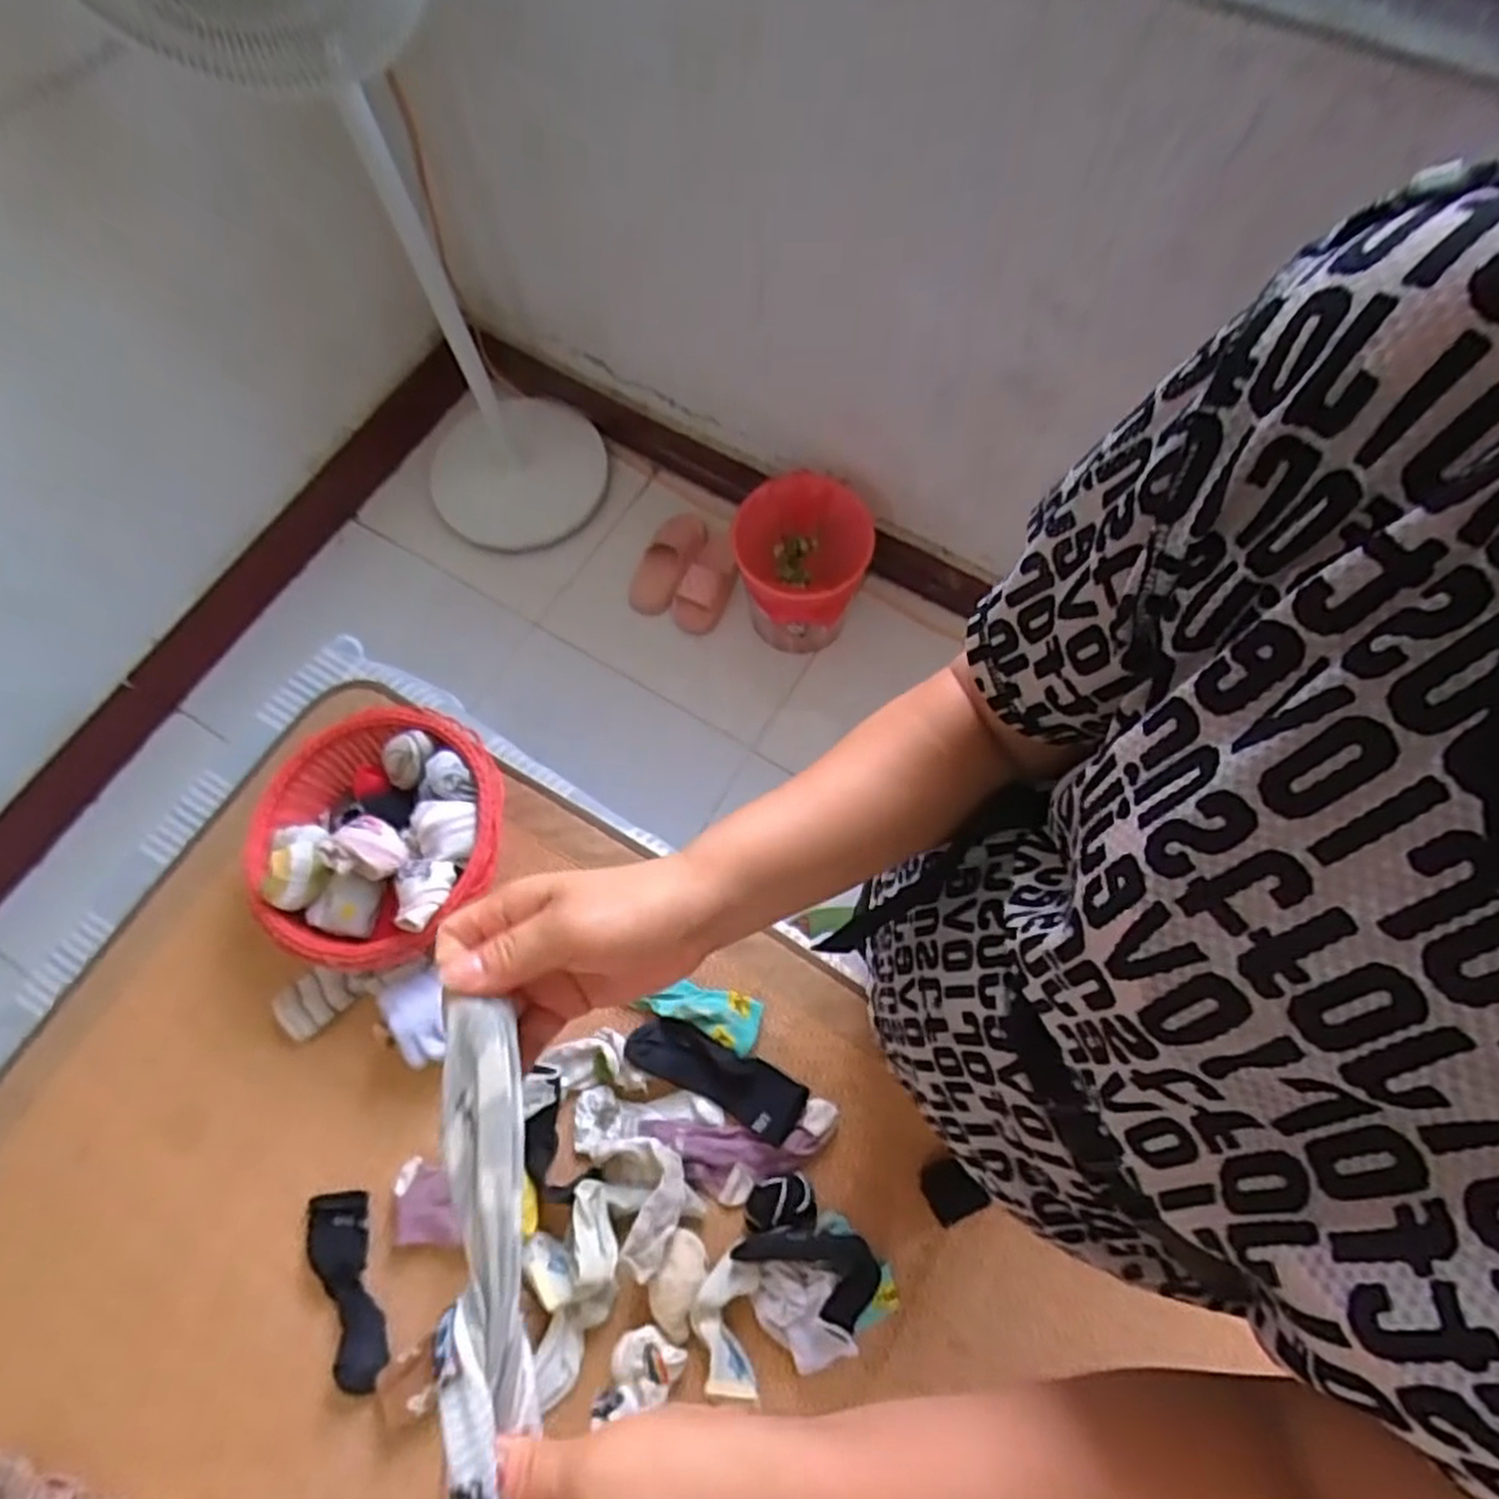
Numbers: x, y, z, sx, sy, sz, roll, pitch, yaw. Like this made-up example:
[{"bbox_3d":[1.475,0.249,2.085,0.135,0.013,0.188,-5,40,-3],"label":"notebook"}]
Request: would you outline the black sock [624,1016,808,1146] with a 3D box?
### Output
[{"bbox_3d":[-0.035,0.344,0.835,0.191,0.027,0.062,26,74,10],"label":"black sock"}]

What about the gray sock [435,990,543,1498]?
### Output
[{"bbox_3d":[-0.104,0.189,0.315,0.029,0.032,0.169,-7,72,0],"label":"gray sock"}]

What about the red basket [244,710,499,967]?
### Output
[{"bbox_3d":[-0.417,0.099,0.892,0.278,0.131,0.278,-1,71,2],"label":"red basket"}]

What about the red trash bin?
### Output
[{"bbox_3d":[0.089,-0.327,1.432,0.235,0.232,0.258,-1,71,2],"label":"red trash bin"}]

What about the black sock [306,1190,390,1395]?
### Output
[{"bbox_3d":[-0.410,0.547,0.803,0.063,0.015,0.178,-19,72,-5],"label":"black sock"}]

